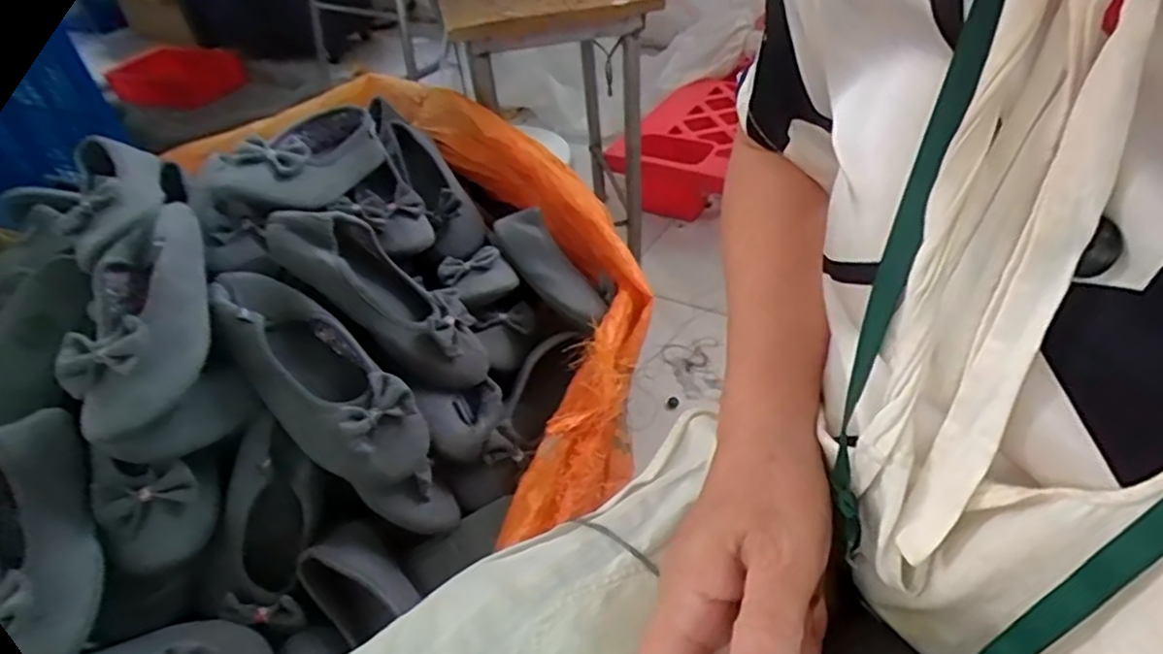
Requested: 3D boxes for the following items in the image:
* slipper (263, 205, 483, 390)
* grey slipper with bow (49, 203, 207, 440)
[{"bbox_3d":[-0.194,-0.033,0.668,0.252,0.065,0.093,41,47,-9],"label":"slipper"},{"bbox_3d":[-0.387,-0.021,0.593,0.107,0.057,0.260,-13,41,-9],"label":"grey slipper with bow"}]

